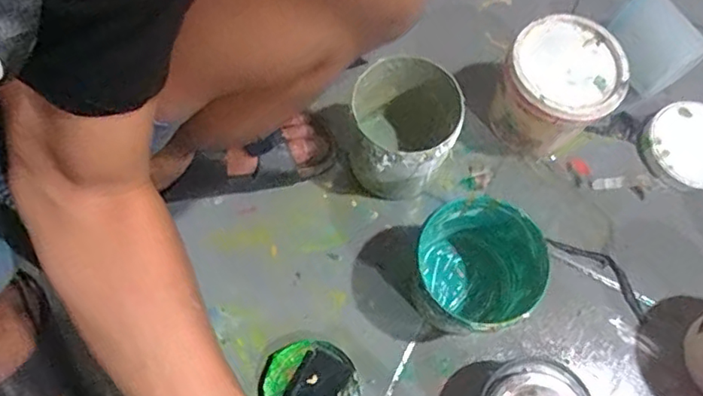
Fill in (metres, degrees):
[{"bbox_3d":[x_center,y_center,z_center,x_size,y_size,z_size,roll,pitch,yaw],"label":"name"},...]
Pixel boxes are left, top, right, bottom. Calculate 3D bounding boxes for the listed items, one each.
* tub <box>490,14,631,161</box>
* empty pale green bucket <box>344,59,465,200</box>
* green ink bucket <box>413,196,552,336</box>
[{"bbox_3d":[0.233,-0.121,0.678,0.117,0.129,0.118,1,69,-2],"label":"tub"},{"bbox_3d":[0.056,-0.075,0.655,0.111,0.133,0.121,1,69,-2],"label":"empty pale green bucket"},{"bbox_3d":[0.125,0.076,0.597,0.121,0.136,0.128,-3,70,-3],"label":"green ink bucket"}]

